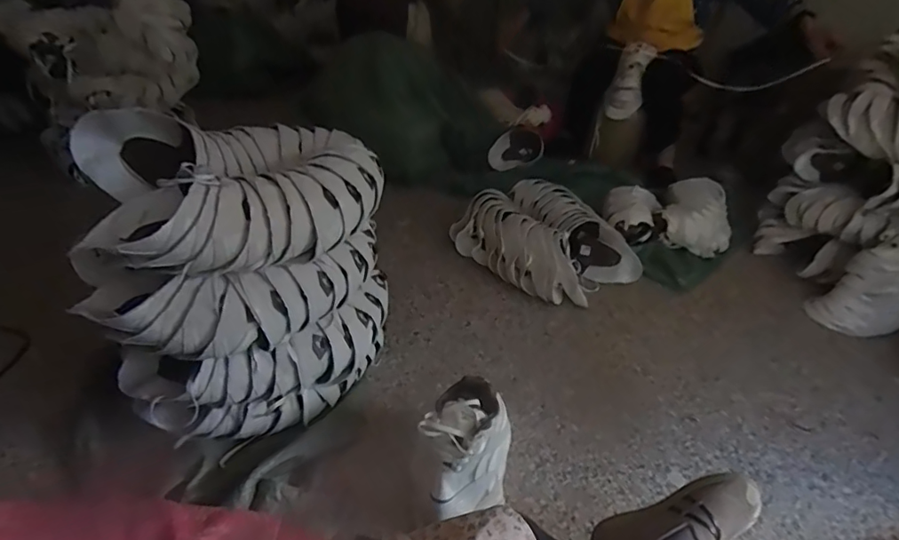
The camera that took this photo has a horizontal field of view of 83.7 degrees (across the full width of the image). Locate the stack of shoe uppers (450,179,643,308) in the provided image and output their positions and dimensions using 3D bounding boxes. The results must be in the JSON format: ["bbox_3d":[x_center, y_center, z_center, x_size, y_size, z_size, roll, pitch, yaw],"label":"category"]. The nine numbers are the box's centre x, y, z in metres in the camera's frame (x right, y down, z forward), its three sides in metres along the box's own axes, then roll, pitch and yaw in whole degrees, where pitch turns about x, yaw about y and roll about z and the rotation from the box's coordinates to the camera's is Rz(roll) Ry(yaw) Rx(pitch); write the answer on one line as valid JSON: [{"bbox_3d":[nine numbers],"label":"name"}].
[{"bbox_3d":[0.271,-0.088,1.380,0.355,0.117,0.451,-26,47,-34],"label":"stack of shoe uppers"}]

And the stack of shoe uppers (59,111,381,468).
[{"bbox_3d":[-0.365,-0.008,0.876,0.424,0.429,0.356,-22,45,-30],"label":"stack of shoe uppers"}]

